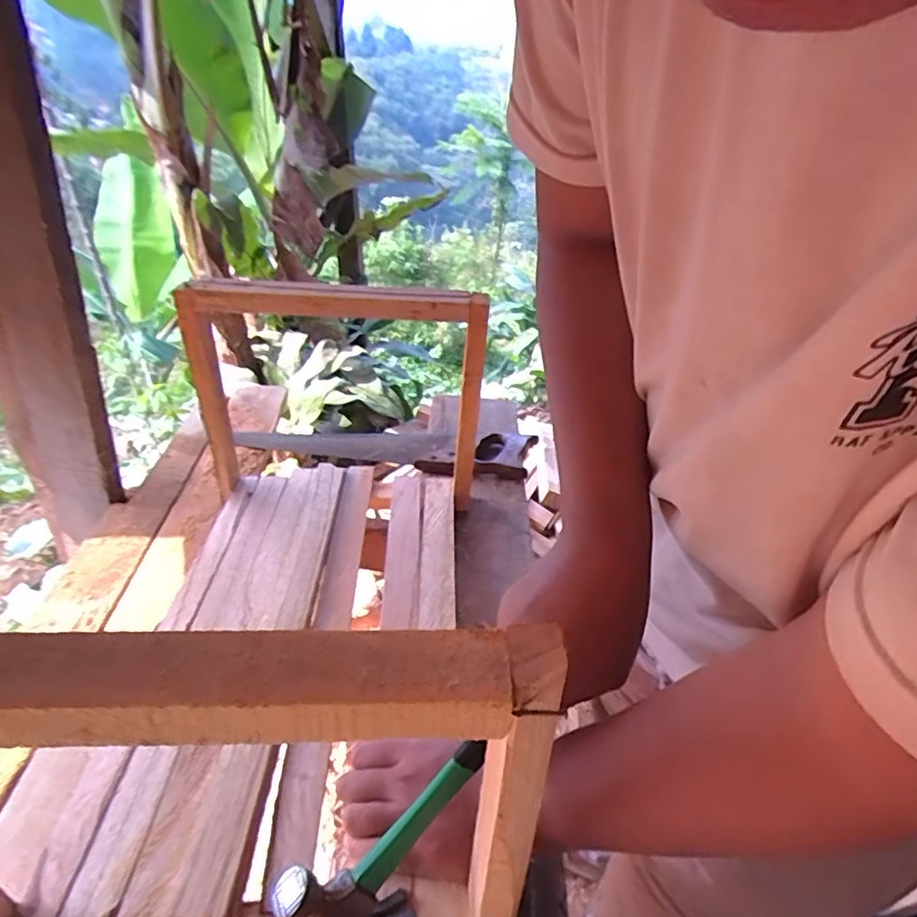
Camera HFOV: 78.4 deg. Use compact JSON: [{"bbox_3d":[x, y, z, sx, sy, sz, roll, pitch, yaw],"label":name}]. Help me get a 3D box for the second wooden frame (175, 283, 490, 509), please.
[{"bbox_3d":[-0.145,-0.069,0.682,0.338,0.276,0.055,0,35,-6],"label":"second wooden frame"}]

